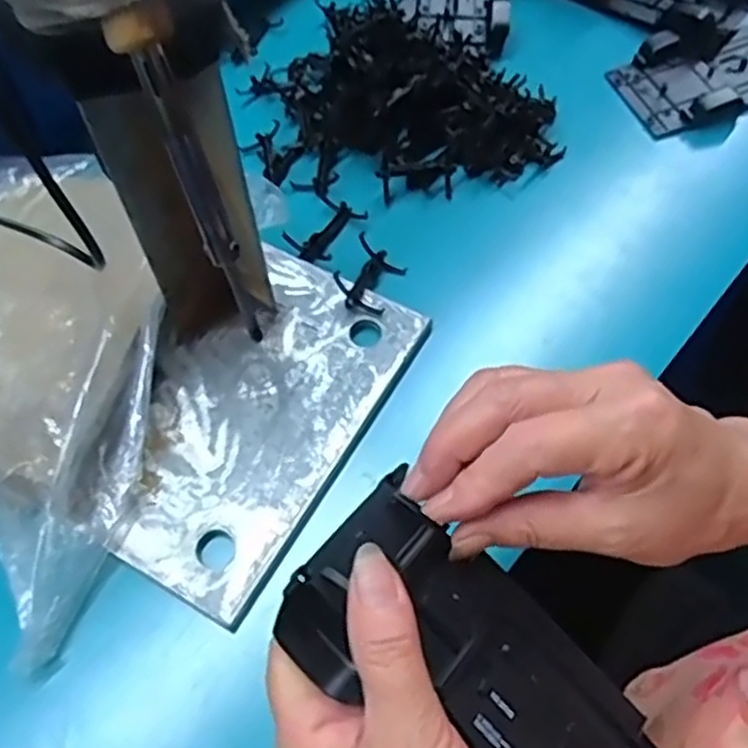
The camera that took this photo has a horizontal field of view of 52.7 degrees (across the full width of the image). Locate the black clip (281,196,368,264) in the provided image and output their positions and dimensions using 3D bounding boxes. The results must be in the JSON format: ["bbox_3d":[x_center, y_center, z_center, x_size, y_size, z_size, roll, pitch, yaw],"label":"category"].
[{"bbox_3d":[-0.030,-0.089,0.466,0.034,0.010,0.051,34,67,18],"label":"black clip"}]

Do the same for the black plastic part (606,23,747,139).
[{"bbox_3d":[0.263,-0.224,0.521,0.186,0.031,0.083,-20,64,-11],"label":"black plastic part"}]

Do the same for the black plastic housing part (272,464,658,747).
[{"bbox_3d":[0.049,0.120,0.261,0.180,0.028,0.073,46,71,0],"label":"black plastic housing part"}]

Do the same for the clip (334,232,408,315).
[{"bbox_3d":[-0.001,-0.059,0.443,0.033,0.015,0.056,21,51,6],"label":"clip"}]

